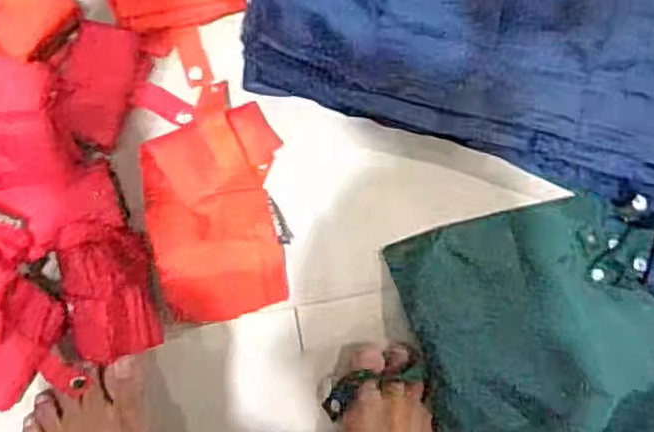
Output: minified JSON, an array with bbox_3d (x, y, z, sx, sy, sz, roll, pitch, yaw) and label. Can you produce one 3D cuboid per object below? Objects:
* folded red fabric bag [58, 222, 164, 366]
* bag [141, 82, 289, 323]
[{"bbox_3d":[-0.172,0.058,0.559,0.075,0.049,0.107,-5,91,-4],"label":"folded red fabric bag"},{"bbox_3d":[-0.091,-0.011,0.579,0.110,0.039,0.187,-2,91,-4],"label":"bag"}]

